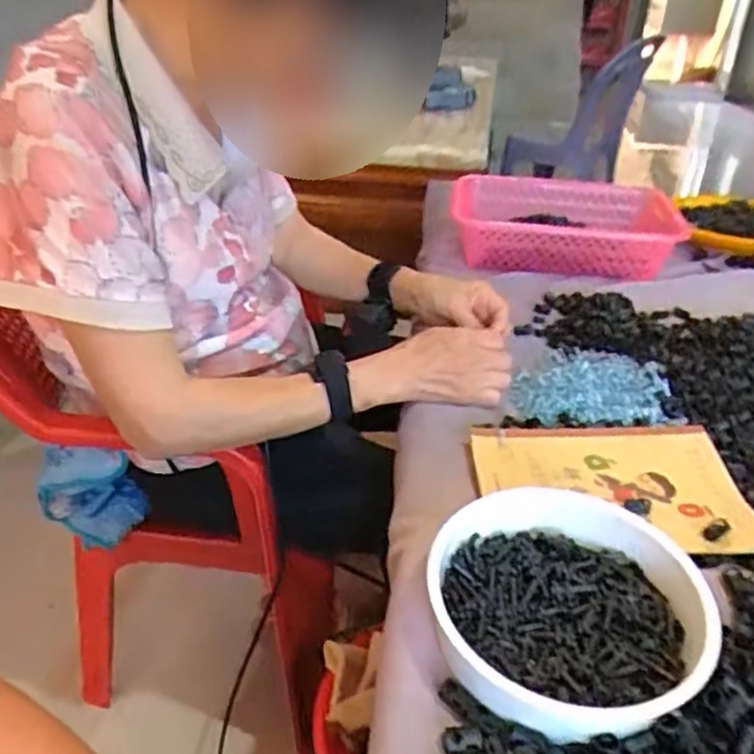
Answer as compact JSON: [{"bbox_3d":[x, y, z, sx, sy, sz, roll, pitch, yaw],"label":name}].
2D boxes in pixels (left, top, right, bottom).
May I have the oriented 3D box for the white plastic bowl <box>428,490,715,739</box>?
[{"bbox_3d":[0.115,0.141,0.424,0.157,0.053,0.158,1,33,-1],"label":"white plastic bowl"}]

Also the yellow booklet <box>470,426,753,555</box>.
[{"bbox_3d":[0.186,0.087,0.561,0.208,0.014,0.139,0,33,2],"label":"yellow booklet"}]

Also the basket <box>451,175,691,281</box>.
[{"bbox_3d":[0.263,-0.213,0.950,0.304,0.067,0.211,8,34,10],"label":"basket"}]

